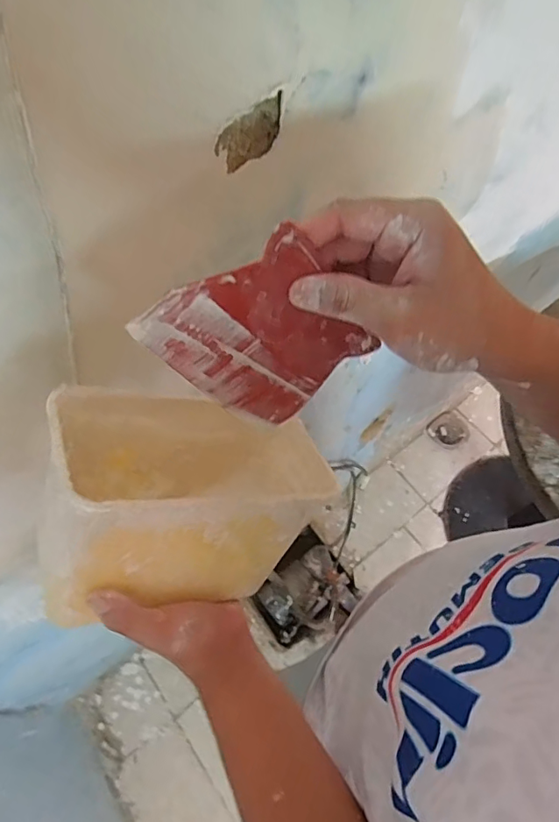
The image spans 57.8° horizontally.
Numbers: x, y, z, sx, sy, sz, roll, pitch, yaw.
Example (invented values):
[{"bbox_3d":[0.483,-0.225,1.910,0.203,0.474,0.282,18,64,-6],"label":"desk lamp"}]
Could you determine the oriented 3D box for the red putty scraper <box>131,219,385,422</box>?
[{"bbox_3d":[-0.009,-0.041,0.301,0.103,0.115,0.004,-33,42,17],"label":"red putty scraper"}]

